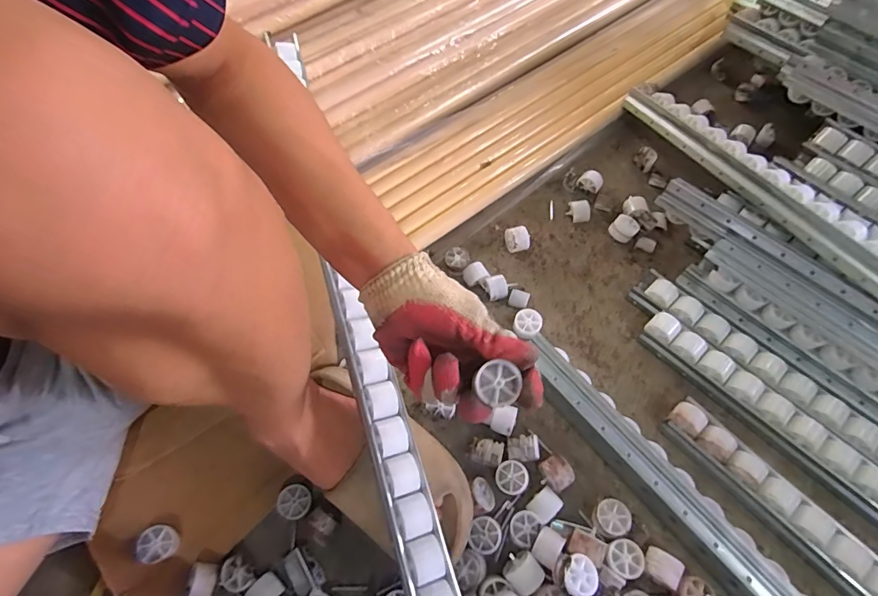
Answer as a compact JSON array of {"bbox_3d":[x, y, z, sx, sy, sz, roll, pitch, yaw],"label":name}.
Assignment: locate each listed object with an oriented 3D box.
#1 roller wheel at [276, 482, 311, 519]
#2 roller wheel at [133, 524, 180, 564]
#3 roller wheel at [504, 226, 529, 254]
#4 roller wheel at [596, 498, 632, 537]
[{"bbox_3d":[-0.156,0.222,0.491,0.034,0.019,0.033,0,62,1],"label":"roller wheel"},{"bbox_3d":[-0.288,0.253,0.461,0.036,0.016,0.036,11,57,-18],"label":"roller wheel"},{"bbox_3d":[0.113,-0.085,0.649,0.029,0.030,0.032,-10,63,-4],"label":"roller wheel"},{"bbox_3d":[0.183,0.233,0.479,0.034,0.025,0.035,0,62,1],"label":"roller wheel"}]

